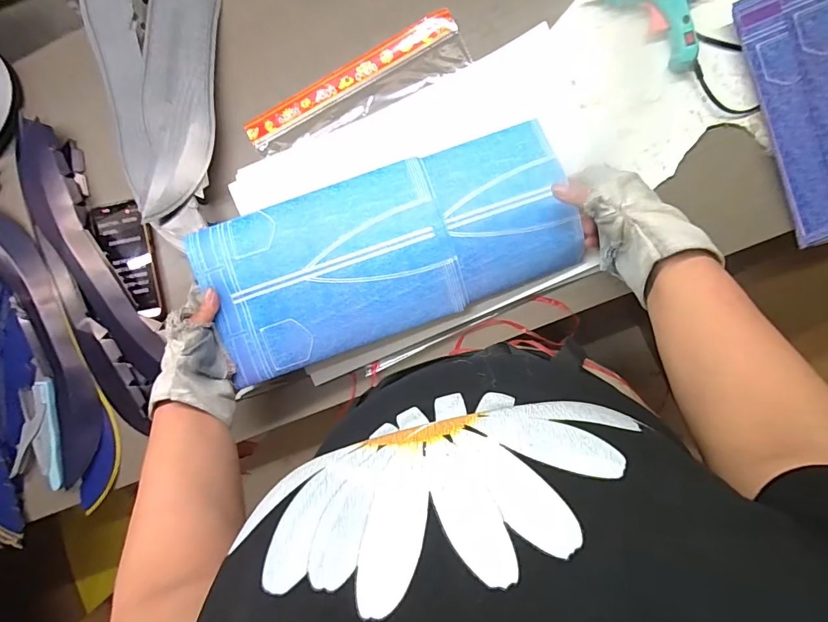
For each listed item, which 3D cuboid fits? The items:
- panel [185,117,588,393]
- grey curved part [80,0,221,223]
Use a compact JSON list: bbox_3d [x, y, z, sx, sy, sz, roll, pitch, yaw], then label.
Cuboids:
[{"bbox_3d":[-0.028,-0.069,0.484,0.421,0.034,0.184,-19,91,0],"label":"panel"},{"bbox_3d":[-0.338,-0.315,0.533,0.171,0.045,0.391,-2,93,5],"label":"grey curved part"}]

